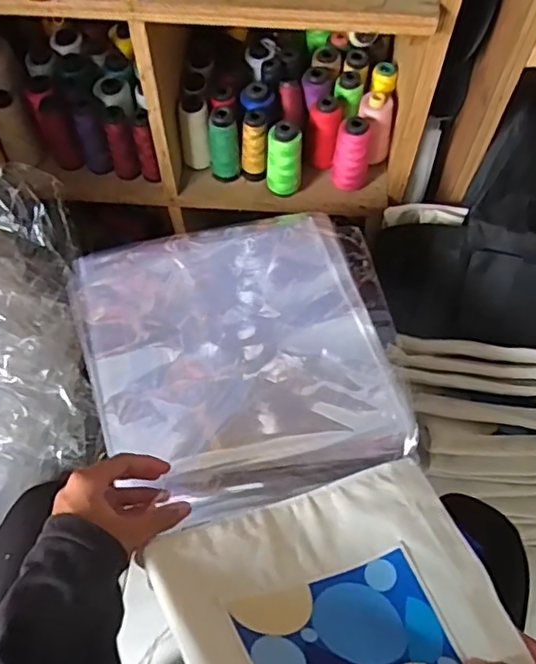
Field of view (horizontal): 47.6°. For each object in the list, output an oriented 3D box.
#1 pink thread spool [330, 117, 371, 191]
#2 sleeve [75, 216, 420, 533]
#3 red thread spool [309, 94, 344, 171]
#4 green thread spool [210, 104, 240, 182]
[{"bbox_3d":[0.124,-0.260,0.885,0.053,0.107,0.047,10,62,5],"label":"pink thread spool"},{"bbox_3d":[-0.024,0.015,0.632,0.305,0.027,0.306,-14,65,-5],"label":"sleeve"},{"bbox_3d":[0.082,-0.289,0.895,0.047,0.095,0.054,5,62,2],"label":"red thread spool"},{"bbox_3d":[-0.064,-0.275,0.893,0.044,0.110,0.036,-9,62,-5],"label":"green thread spool"}]

